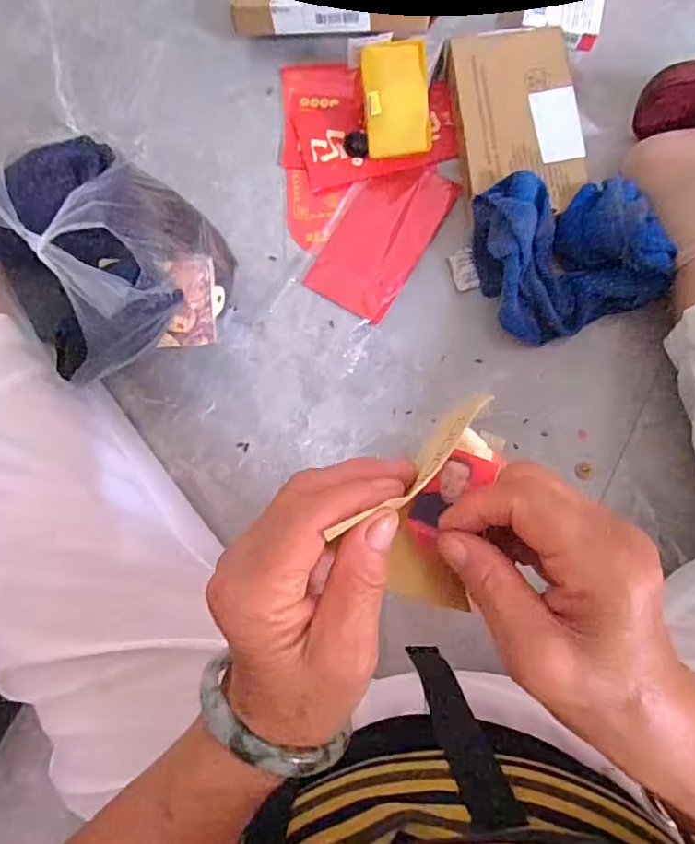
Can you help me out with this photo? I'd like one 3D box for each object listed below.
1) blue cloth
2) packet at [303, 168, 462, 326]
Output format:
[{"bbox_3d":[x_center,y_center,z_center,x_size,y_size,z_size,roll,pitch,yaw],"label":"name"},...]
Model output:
[{"bbox_3d":[0.201,-0.160,0.498,0.145,0.065,0.145,-20,82,-1],"label":"blue cloth"},{"bbox_3d":[0.034,-0.187,0.542,0.089,0.011,0.162,32,89,5],"label":"packet"}]

